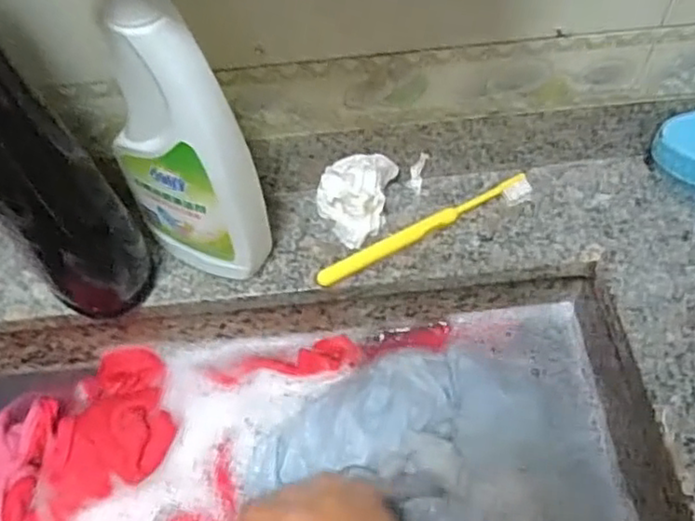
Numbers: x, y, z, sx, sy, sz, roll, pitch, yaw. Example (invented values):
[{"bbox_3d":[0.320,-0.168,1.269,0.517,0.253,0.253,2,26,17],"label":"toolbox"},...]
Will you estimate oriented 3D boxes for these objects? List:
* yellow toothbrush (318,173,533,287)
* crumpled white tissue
[{"bbox_3d":[0.058,-0.023,0.491,0.175,0.012,0.019,-23,59,-12],"label":"yellow toothbrush"},{"bbox_3d":[0.008,-0.045,0.490,0.059,0.045,0.055,-5,57,-1],"label":"crumpled white tissue"}]

